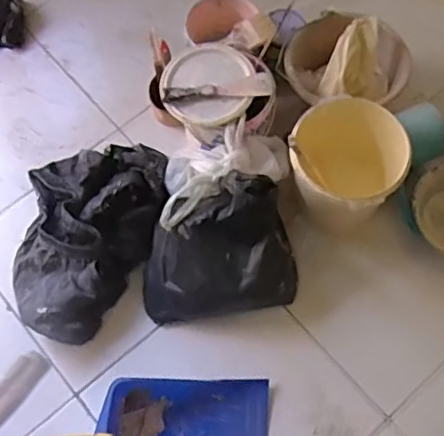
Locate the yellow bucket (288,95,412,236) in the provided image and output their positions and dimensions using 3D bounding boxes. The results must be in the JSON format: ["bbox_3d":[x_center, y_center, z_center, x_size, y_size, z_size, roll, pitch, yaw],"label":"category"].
[{"bbox_3d":[0.227,-0.095,1.147,0.203,0.184,0.194,-1,66,1],"label":"yellow bucket"}]

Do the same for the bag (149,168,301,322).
[{"bbox_3d":[-0.008,0.063,1.102,0.292,0.207,0.194,-10,68,-4],"label":"bag"}]

